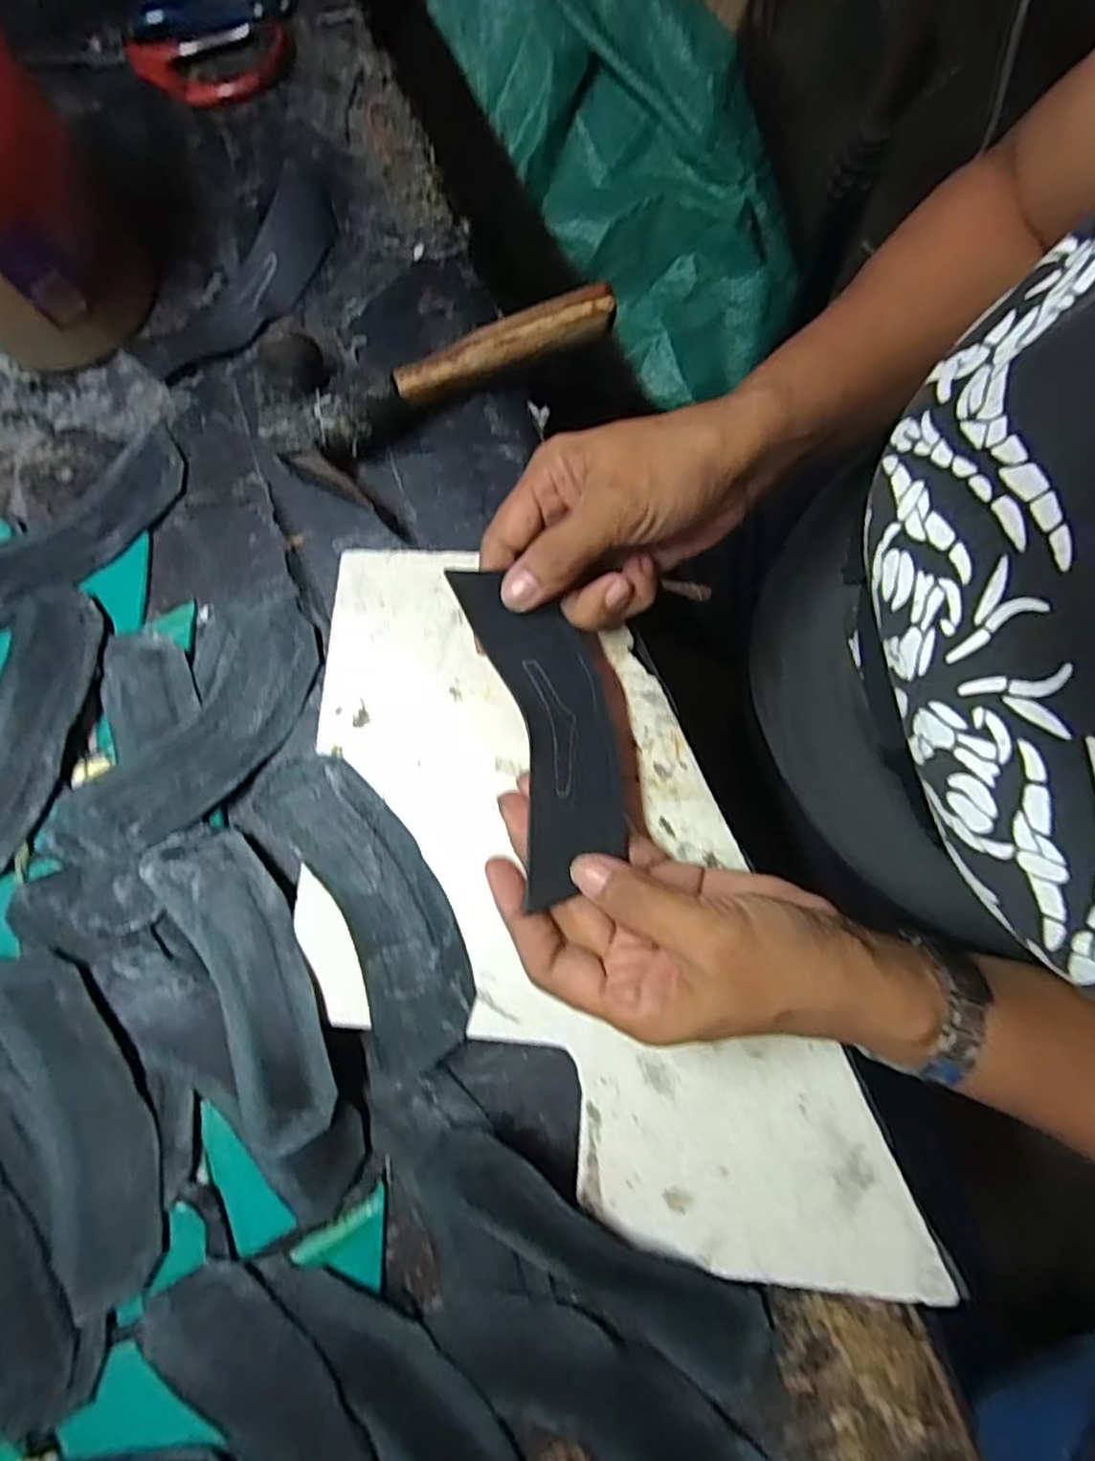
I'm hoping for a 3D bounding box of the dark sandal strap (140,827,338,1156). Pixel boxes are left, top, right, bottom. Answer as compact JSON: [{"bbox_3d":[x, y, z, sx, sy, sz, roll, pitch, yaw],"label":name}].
[{"bbox_3d":[-0.135,0.109,0.298,0.052,0.008,0.144,-29,80,-5],"label":"dark sandal strap"}]

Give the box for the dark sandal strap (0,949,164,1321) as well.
[{"bbox_3d":[-0.212,0.162,0.291,0.069,0.006,0.158,-39,81,-6],"label":"dark sandal strap"}]

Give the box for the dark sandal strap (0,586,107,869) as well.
[{"bbox_3d":[-0.271,0.006,0.331,0.073,0.016,0.163,23,80,5],"label":"dark sandal strap"}]

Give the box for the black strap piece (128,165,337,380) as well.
[{"bbox_3d":[-0.174,-0.258,0.382,0.056,0.016,0.141,39,82,8],"label":"black strap piece"}]

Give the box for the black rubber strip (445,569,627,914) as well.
[{"bbox_3d":[0.002,-0.003,0.272,0.053,0.006,0.132,-11,81,-24],"label":"black rubber strip"}]

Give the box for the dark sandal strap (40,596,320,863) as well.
[{"bbox_3d":[-0.173,0.002,0.333,0.064,0.013,0.156,32,81,7],"label":"dark sandal strap"}]

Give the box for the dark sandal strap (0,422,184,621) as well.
[{"bbox_3d":[-0.262,-0.107,0.363,0.146,0.006,0.054,-37,80,-6],"label":"dark sandal strap"}]

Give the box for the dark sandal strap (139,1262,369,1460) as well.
[{"bbox_3d":[-0.108,0.295,0.268,0.061,0.011,0.156,-30,80,-5],"label":"dark sandal strap"}]

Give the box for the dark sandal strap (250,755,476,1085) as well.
[{"bbox_3d":[-0.079,0.076,0.299,0.060,0.007,0.145,-26,79,-4],"label":"dark sandal strap"}]

